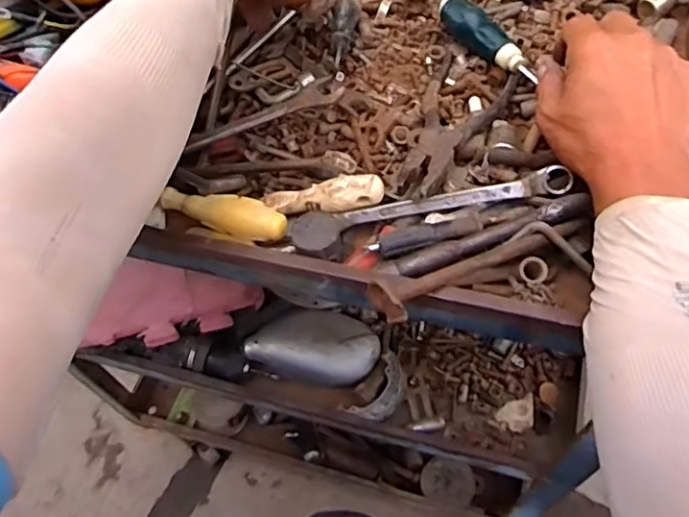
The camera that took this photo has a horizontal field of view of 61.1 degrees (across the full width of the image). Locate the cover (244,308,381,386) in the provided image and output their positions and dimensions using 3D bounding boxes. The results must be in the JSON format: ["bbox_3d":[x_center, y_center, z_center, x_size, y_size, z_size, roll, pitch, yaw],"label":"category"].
[{"bbox_3d":[-0.033,0.094,0.677,0.141,0.036,0.092,8,56,11],"label":"cover"}]

